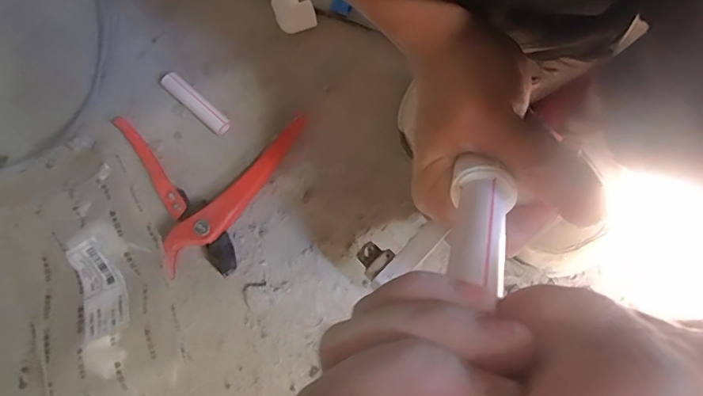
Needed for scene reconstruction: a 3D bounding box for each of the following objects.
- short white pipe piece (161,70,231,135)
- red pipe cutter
[{"bbox_3d":[-0.168,-0.102,0.530,0.086,0.023,0.020,40,78,9],"label":"short white pipe piece"},{"bbox_3d":[-0.152,-0.005,0.510,0.193,0.020,0.164,-1,75,-1],"label":"red pipe cutter"}]

